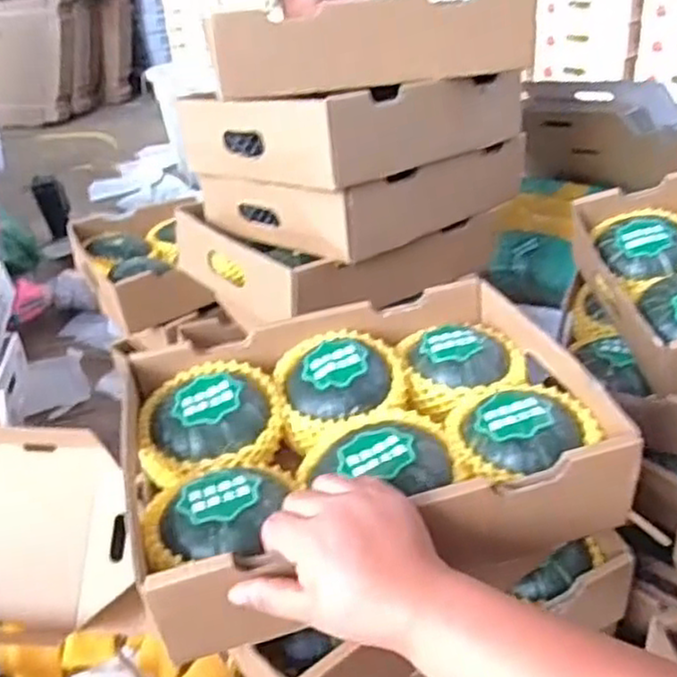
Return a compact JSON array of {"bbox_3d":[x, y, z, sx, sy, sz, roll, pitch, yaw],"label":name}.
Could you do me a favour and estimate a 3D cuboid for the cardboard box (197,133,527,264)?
[{"bbox_3d":[0.041,-0.205,0.910,0.355,0.101,0.223,-30,40,-33],"label":"cardboard box"}]

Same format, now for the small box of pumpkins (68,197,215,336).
[{"bbox_3d":[-0.326,-0.117,1.138,0.154,0.085,0.281,-19,35,-20],"label":"small box of pumpkins"}]

